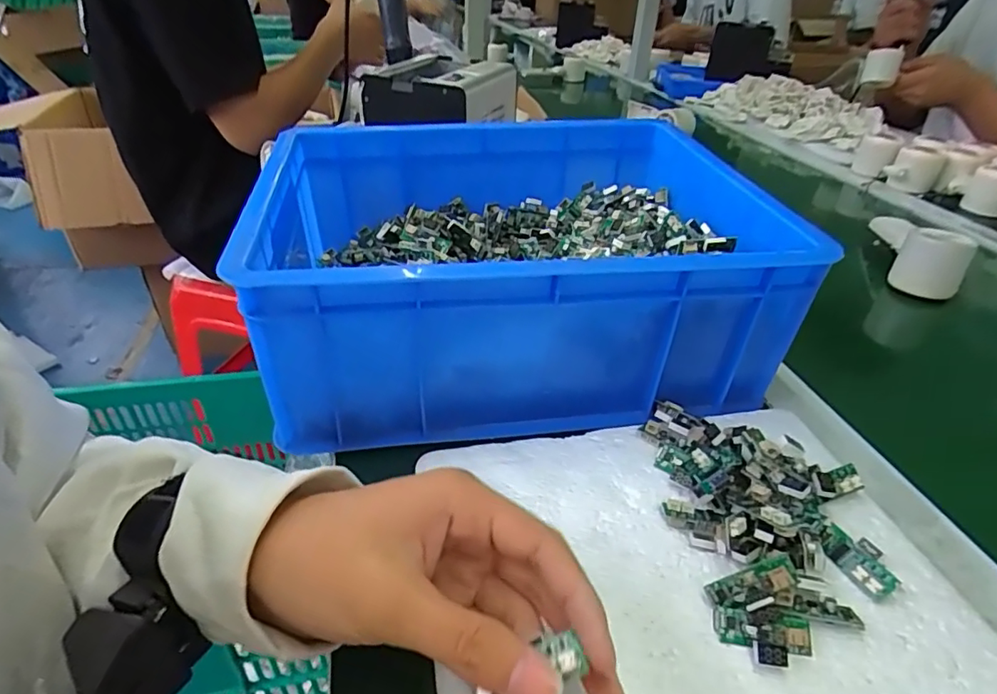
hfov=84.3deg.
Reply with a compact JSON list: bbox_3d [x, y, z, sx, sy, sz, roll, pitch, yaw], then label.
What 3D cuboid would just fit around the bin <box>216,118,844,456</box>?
[{"bbox_3d":[0.014,-0.069,0.412,0.323,0.121,0.254,-2,35,-6],"label":"bin"}]

